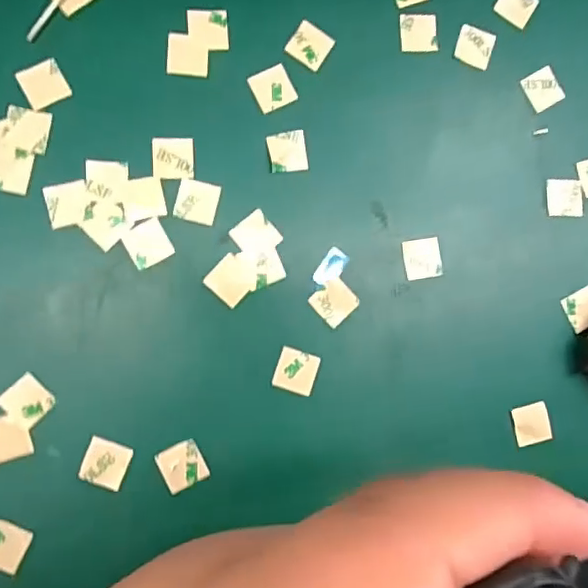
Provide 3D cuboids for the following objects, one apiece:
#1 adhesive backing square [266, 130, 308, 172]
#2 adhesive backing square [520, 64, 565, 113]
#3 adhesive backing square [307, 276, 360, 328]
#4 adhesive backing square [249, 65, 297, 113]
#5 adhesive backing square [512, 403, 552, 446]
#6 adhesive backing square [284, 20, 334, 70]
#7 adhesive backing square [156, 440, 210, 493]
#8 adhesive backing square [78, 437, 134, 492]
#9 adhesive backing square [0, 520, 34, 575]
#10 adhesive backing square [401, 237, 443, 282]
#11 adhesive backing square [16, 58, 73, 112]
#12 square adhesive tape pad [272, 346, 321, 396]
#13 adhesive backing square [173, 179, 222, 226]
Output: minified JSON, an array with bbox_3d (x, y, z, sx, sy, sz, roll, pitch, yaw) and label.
[{"bbox_3d":[-0.002,-0.056,0.227,0.015,0.004,0.015,-11,88,-9],"label":"adhesive backing square"},{"bbox_3d":[0.105,-0.086,0.246,0.015,0.004,0.016,-28,89,-3],"label":"adhesive backing square"},{"bbox_3d":[0.016,0.003,0.228,0.016,0.004,0.015,-44,94,-10],"label":"adhesive backing square"},{"bbox_3d":[-0.008,-0.081,0.229,0.015,0.004,0.015,-27,92,-9],"label":"adhesive backing square"},{"bbox_3d":[0.097,0.053,0.237,0.015,0.004,0.016,-12,87,-9],"label":"adhesive backing square"},{"bbox_3d":[0.007,-0.099,0.233,0.015,0.004,0.016,31,83,-7],"label":"adhesive backing square"},{"bbox_3d":[-0.041,0.064,0.215,0.016,0.004,0.016,-26,90,-9],"label":"adhesive backing square"},{"bbox_3d":[-0.068,0.062,0.212,0.015,0.004,0.016,21,77,-10],"label":"adhesive backing square"},{"bbox_3d":[-0.103,0.090,0.207,0.015,0.004,0.016,25,79,-13],"label":"adhesive backing square"},{"bbox_3d":[0.052,-0.014,0.232,0.015,0.004,0.016,-8,87,-9],"label":"adhesive backing square"},{"bbox_3d":[-0.093,-0.078,0.216,0.015,0.004,0.015,-29,95,-15],"label":"adhesive backing square"},{"bbox_3d":[0.001,0.030,0.225,0.015,0.004,0.016,17,83,-7],"label":"square adhesive tape pad"},{"bbox_3d":[-0.037,-0.035,0.223,0.015,0.004,0.015,12,86,-7],"label":"adhesive backing square"}]

